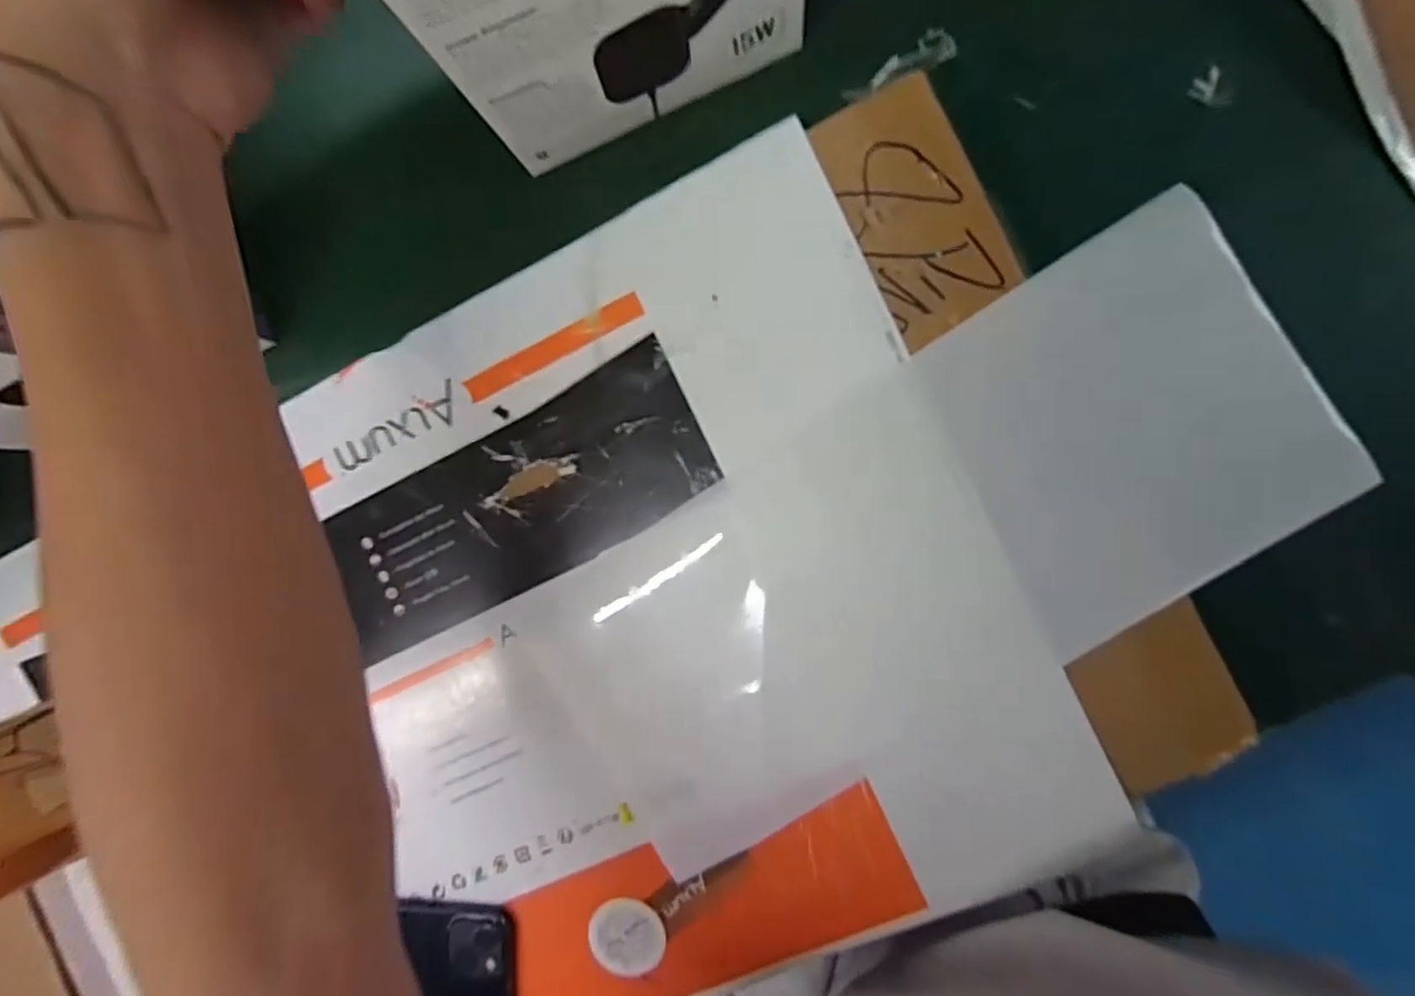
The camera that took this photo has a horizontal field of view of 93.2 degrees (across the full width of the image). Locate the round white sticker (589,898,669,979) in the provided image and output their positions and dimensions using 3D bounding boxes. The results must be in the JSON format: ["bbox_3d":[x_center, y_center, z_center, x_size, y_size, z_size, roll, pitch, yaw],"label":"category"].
[{"bbox_3d":[-0.042,0.228,0.346,0.040,0.004,0.038,0,92,7],"label":"round white sticker"}]

